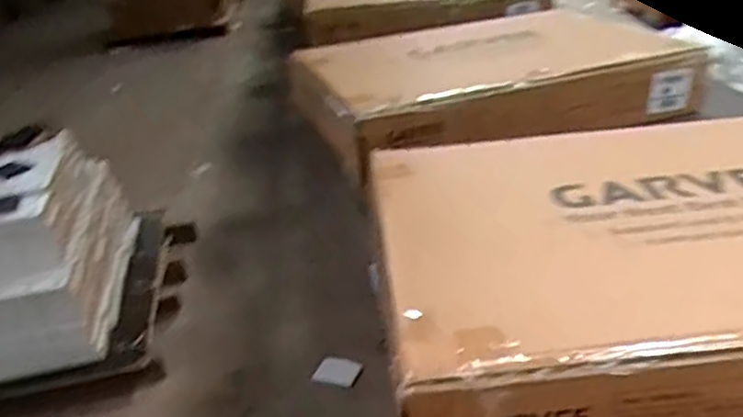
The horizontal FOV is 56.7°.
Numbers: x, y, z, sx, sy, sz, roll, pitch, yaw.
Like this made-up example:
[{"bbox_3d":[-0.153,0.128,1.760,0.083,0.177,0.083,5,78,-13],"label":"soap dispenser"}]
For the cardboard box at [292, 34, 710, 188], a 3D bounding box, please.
[{"bbox_3d":[0.334,-0.324,1.742,0.925,0.166,0.451,-14,33,-14],"label":"cardboard box"}]

